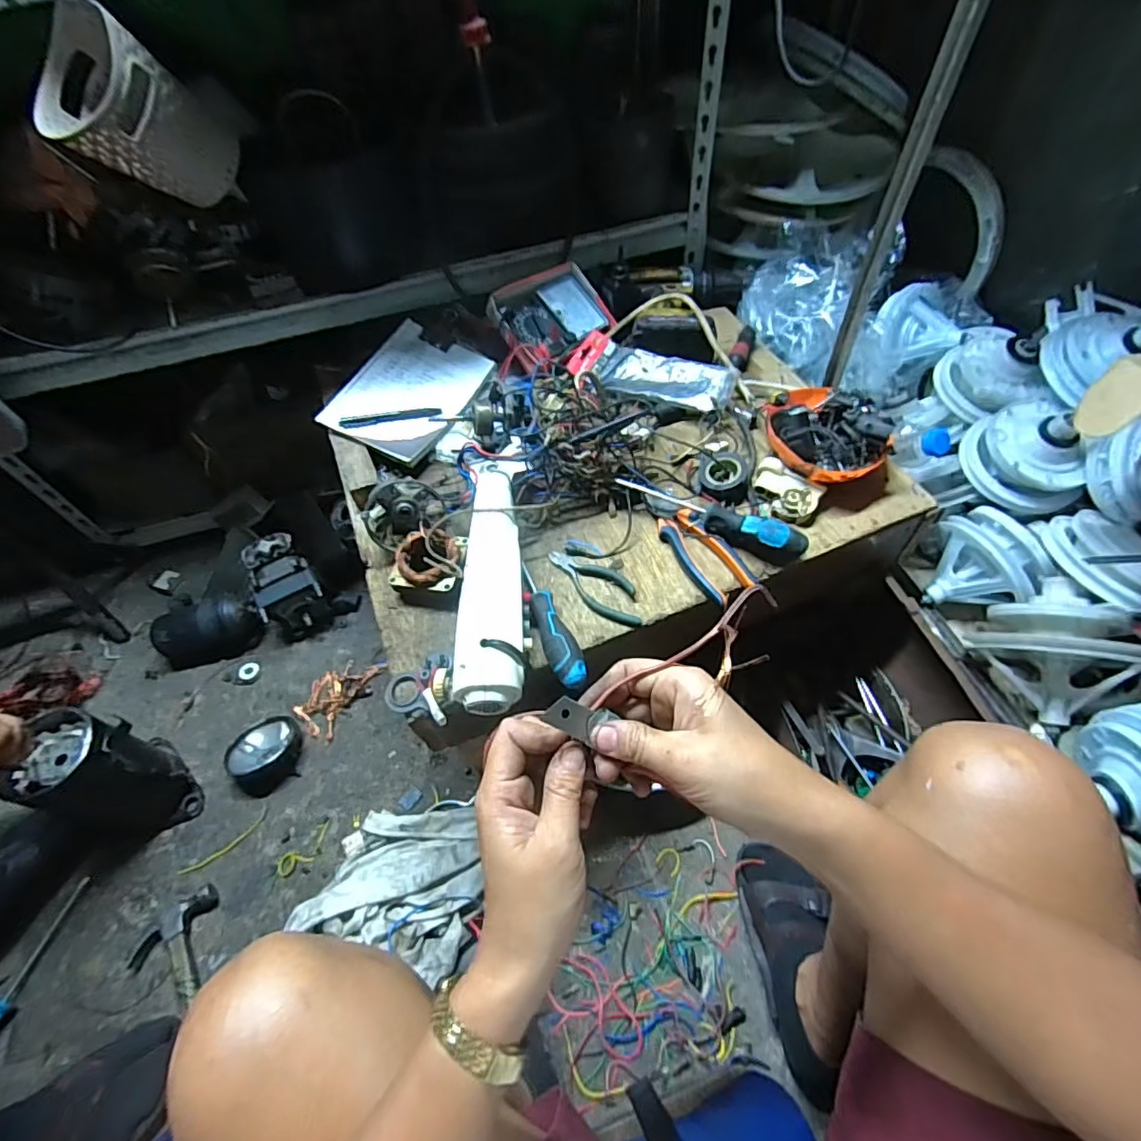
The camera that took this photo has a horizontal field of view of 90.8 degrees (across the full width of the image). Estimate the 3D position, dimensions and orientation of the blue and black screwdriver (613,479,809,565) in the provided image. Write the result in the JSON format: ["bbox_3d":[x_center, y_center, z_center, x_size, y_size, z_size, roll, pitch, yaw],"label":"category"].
[{"bbox_3d":[0.156,-0.058,0.644,0.218,0.037,0.033,24,61,20],"label":"blue and black screwdriver"}]

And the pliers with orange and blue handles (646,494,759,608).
[{"bbox_3d":[0.139,-0.031,0.641,0.054,0.020,0.162,-28,58,-14],"label":"pliers with orange and blue handles"}]

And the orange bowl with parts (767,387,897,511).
[{"bbox_3d":[0.310,-0.158,0.673,0.155,0.077,0.135,27,62,21],"label":"orange bowl with parts"}]

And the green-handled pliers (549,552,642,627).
[{"bbox_3d":[0.030,0.014,0.625,0.047,0.014,0.134,-36,60,-18],"label":"green-handled pliers"}]

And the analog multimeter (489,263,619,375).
[{"bbox_3d":[-0.034,-0.370,0.833,0.182,0.043,0.127,-37,88,-25],"label":"analog multimeter"}]

